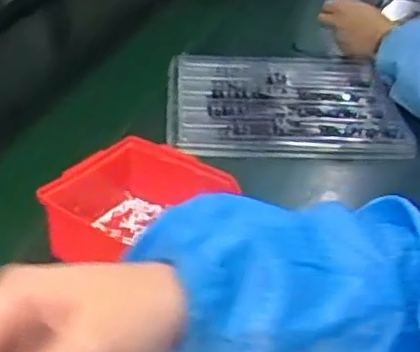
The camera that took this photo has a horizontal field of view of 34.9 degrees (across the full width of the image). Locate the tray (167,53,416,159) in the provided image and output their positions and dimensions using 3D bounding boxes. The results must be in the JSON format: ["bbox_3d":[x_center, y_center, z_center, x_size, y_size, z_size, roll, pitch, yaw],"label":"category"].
[{"bbox_3d":[0.087,-0.094,0.813,0.268,0.025,0.229,0,34,-3],"label":"tray"}]

